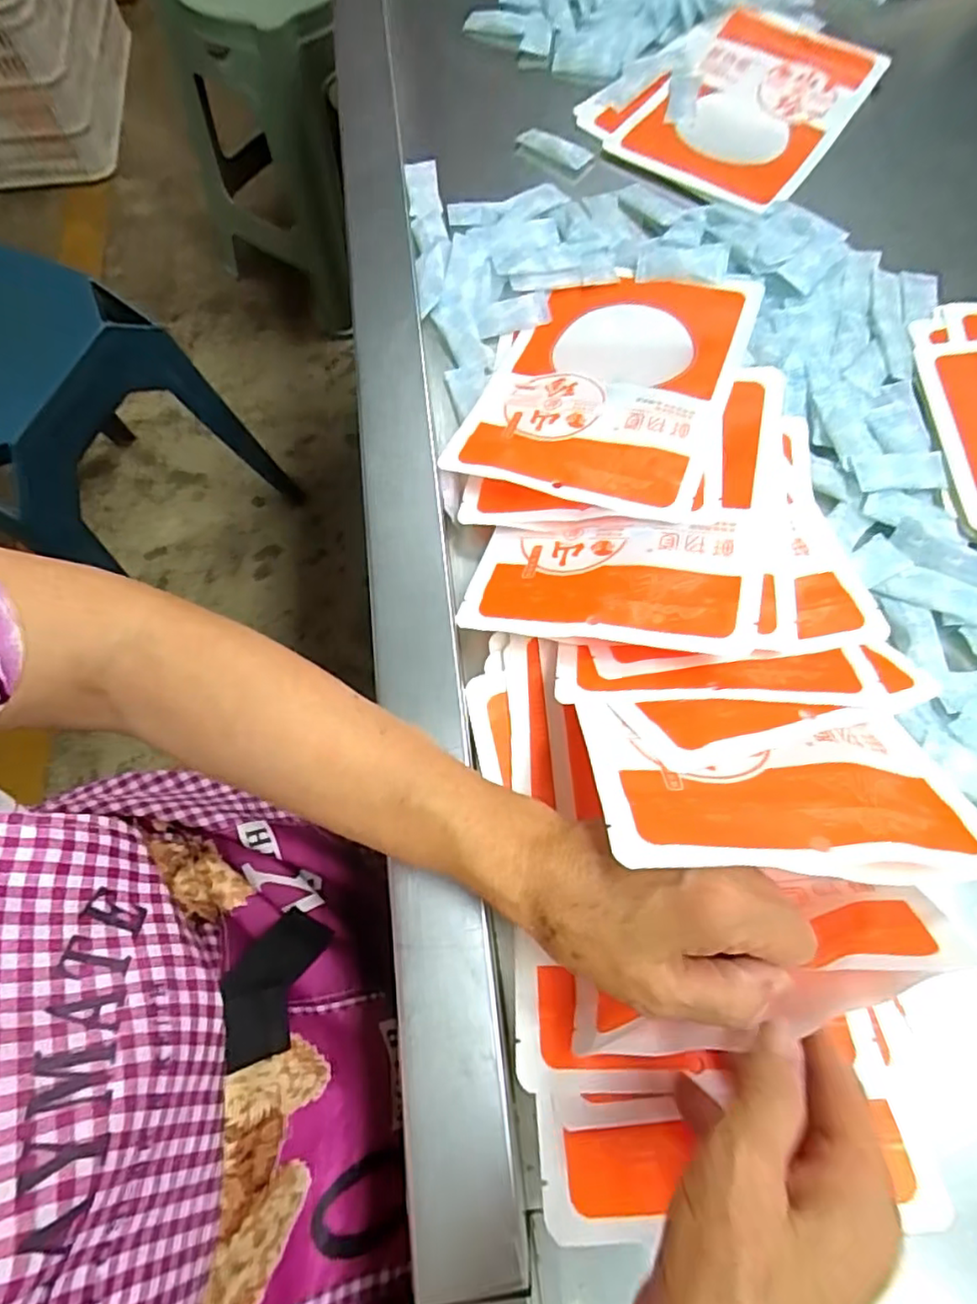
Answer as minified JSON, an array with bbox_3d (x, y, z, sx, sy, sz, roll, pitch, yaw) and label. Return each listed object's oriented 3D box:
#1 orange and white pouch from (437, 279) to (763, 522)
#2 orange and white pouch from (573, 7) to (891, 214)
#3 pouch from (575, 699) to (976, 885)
[{"bbox_3d":[0.087,-0.199,0.449,0.163,0.013,0.236,16,63,18],"label":"orange and white pouch"},{"bbox_3d":[0.223,-0.513,0.582,0.207,0.021,0.241,35,75,10],"label":"orange and white pouch"},{"bbox_3d":[0.130,0.058,0.283,0.165,0.012,0.099,3,35,3],"label":"pouch"}]

